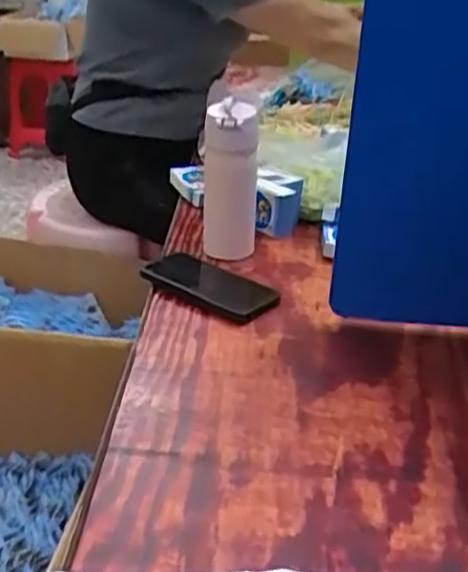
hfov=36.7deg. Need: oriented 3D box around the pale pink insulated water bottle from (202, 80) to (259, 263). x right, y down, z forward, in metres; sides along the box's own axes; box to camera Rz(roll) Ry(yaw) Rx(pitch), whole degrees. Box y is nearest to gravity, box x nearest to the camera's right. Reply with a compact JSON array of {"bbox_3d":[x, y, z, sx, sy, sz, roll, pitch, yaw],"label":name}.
[{"bbox_3d":[-0.006,-0.133,0.906,0.068,0.220,0.063,1,28,-2],"label":"pale pink insulated water bottle"}]

